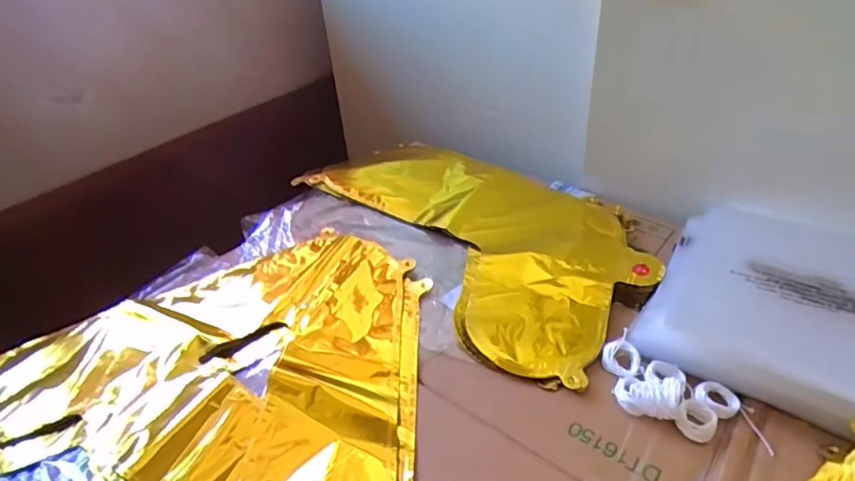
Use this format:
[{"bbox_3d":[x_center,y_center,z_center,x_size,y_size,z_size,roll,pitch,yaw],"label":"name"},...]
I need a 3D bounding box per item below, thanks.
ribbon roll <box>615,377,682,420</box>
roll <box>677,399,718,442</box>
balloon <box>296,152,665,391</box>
[{"bbox_3d":[0.156,0.109,0.391,0.042,0.019,0.026,12,41,21],"label":"ribbon roll"},{"bbox_3d":[0.186,0.124,0.383,0.024,0.009,0.026,-3,38,3],"label":"roll"},{"bbox_3d":[0.039,-0.028,0.586,0.215,0.014,0.421,-27,43,-26],"label":"balloon"}]

